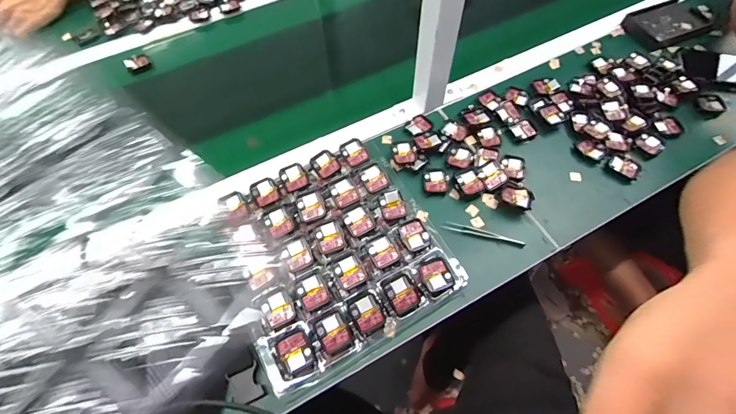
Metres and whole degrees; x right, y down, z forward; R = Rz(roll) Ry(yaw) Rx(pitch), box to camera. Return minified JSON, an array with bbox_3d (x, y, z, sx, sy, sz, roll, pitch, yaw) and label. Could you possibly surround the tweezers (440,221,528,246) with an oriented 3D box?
[{"bbox_3d":[0.163,0.037,0.508,0.112,0.010,0.013,13,61,9],"label":"tweezers"}]

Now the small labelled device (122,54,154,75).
[{"bbox_3d":[-0.448,-0.278,0.700,0.048,0.007,0.036,-38,97,-31],"label":"small labelled device"}]

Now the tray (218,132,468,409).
[{"bbox_3d":[-0.048,0.053,0.484,0.252,0.029,0.271,-26,63,-13],"label":"tray"}]

